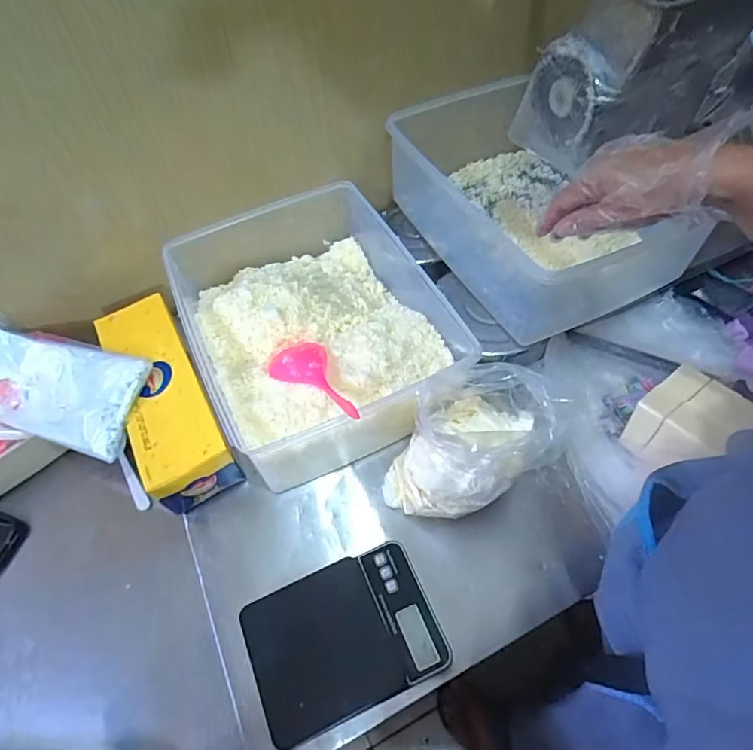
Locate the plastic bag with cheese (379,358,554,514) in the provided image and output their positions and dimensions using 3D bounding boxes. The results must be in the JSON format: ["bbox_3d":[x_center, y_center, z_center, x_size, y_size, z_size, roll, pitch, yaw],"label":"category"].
[{"bbox_3d":[0.089,0.076,0.527,0.159,0.141,0.113,-20,56,-9],"label":"plastic bag with cheese"}]

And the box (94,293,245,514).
[{"bbox_3d":[-0.260,0.029,0.624,0.093,0.096,0.268,-26,57,-13],"label":"box"}]

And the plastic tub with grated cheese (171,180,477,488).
[{"bbox_3d":[-0.079,-0.069,0.648,0.285,0.137,0.366,-22,56,-11],"label":"plastic tub with grated cheese"}]

